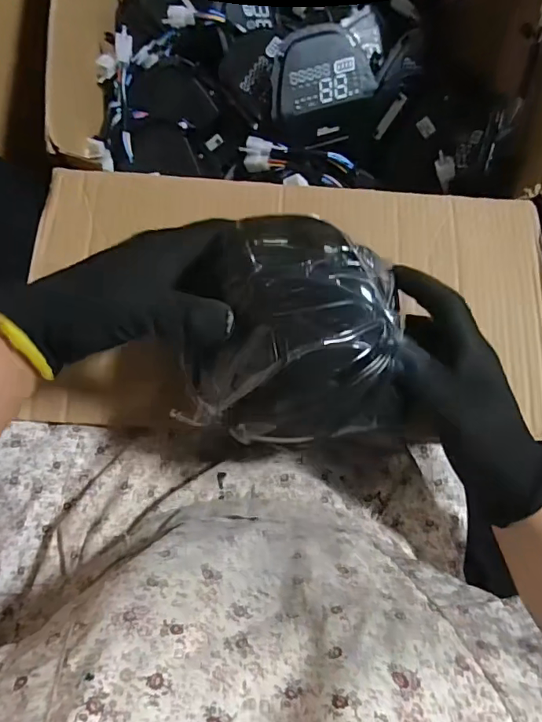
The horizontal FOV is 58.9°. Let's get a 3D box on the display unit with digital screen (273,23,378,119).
[{"bbox_3d":[0.053,-0.331,0.552,0.116,0.039,0.082,-16,88,-5],"label":"display unit with digital screen"}]

